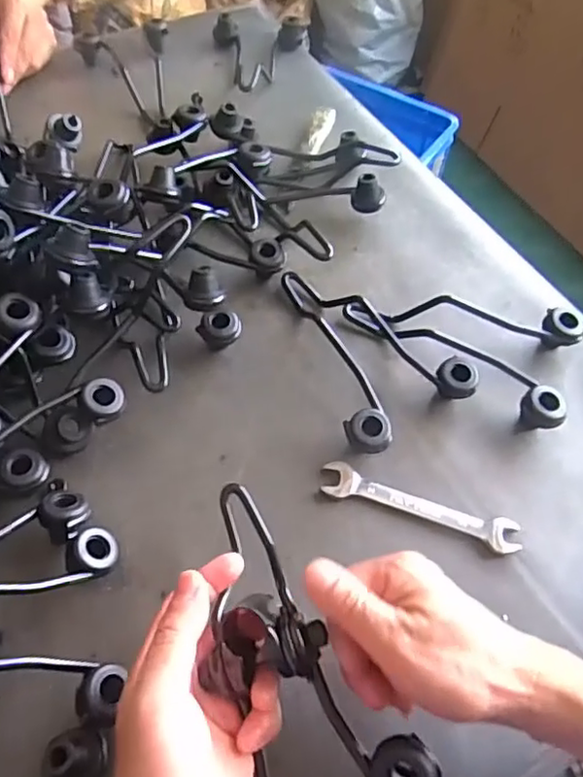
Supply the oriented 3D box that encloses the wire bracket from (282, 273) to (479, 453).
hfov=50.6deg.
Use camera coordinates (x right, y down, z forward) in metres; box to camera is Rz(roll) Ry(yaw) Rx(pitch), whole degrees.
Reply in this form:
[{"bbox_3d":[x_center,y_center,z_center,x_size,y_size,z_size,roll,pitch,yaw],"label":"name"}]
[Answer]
[{"bbox_3d":[0.074,-0.042,0.519,0.117,0.035,0.198,-13,57,-11],"label":"wire bracket"}]

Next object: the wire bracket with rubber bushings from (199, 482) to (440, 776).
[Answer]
[{"bbox_3d":[0.003,0.137,0.343,0.103,0.061,0.191,-9,57,-9],"label":"wire bracket with rubber bushings"}]

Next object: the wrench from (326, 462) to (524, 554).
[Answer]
[{"bbox_3d":[0.093,0.085,0.446,0.141,0.007,0.023,18,57,10],"label":"wrench"}]

